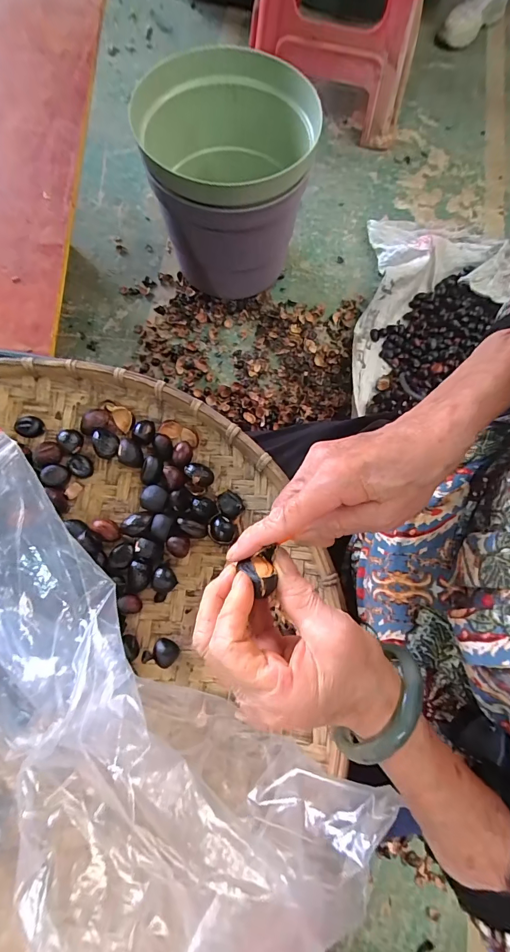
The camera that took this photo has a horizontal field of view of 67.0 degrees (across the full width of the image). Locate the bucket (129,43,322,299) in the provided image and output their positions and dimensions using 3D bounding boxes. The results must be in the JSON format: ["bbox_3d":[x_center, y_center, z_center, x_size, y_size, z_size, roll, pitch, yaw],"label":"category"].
[{"bbox_3d":[-0.050,-0.562,0.762,0.292,0.301,0.342,3,77,-2],"label":"bucket"}]

